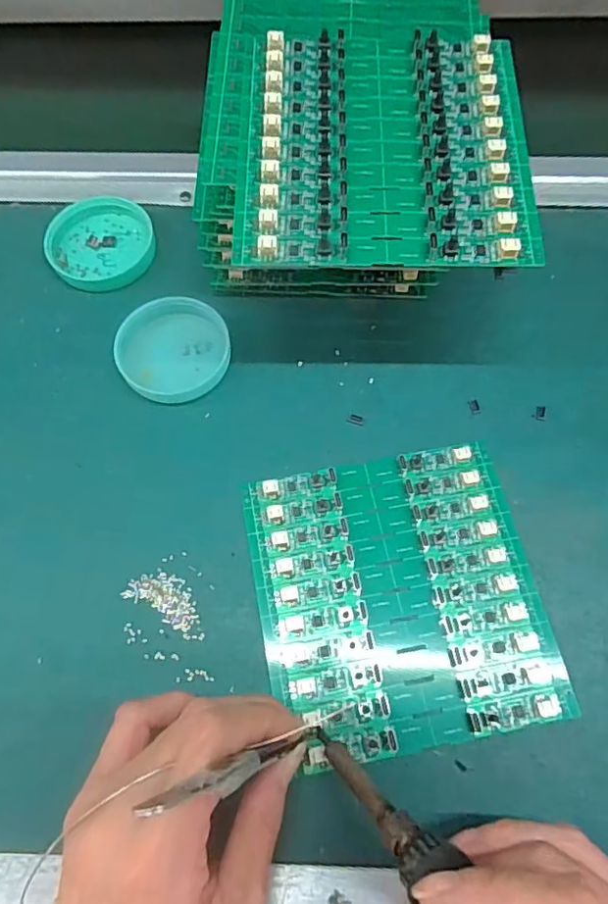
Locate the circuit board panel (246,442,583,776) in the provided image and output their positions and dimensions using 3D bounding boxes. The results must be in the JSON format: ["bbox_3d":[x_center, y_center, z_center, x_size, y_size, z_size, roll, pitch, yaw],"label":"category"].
[{"bbox_3d":[0.047,0.068,0.278,0.131,0.005,0.136,-11,68,-3],"label":"circuit board panel"}]

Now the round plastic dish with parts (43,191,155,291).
[{"bbox_3d":[-0.130,-0.135,0.361,0.066,0.015,0.059,-24,69,-8],"label":"round plastic dish with parts"}]

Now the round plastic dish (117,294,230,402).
[{"bbox_3d":[-0.075,-0.060,0.328,0.062,0.014,0.062,-1,68,1],"label":"round plastic dish"}]

